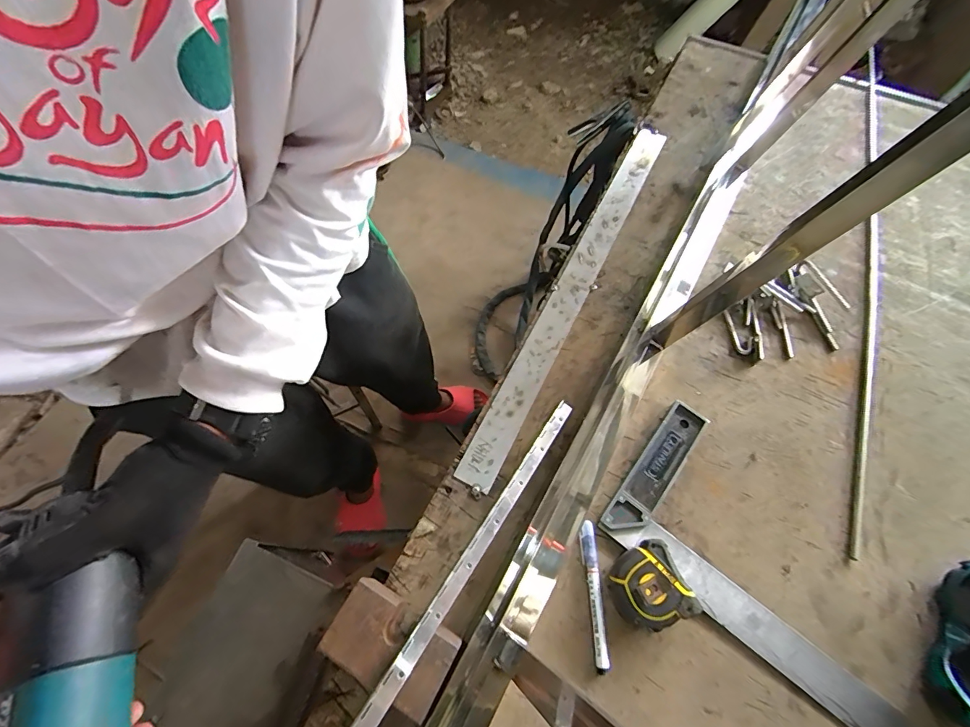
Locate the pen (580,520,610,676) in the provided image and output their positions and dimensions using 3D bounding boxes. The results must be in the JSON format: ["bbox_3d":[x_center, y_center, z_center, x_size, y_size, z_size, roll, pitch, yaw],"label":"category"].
[{"bbox_3d":[0.112,0.236,0.445,0.014,0.012,0.135,1,63,-4],"label":"pen"}]

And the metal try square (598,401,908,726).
[{"bbox_3d":[0.315,0.214,0.469,0.342,0.010,0.186,37,67,14],"label":"metal try square"}]

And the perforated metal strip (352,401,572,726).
[{"bbox_3d":[-0.004,0.174,0.423,0.017,0.011,0.387,32,53,12],"label":"perforated metal strip"}]

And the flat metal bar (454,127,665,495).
[{"bbox_3d":[0.141,-0.137,0.630,0.050,0.008,0.674,26,65,9],"label":"flat metal bar"}]

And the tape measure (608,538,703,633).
[{"bbox_3d":[0.165,0.224,0.437,0.068,0.038,0.075,-20,66,-13],"label":"tape measure"}]

